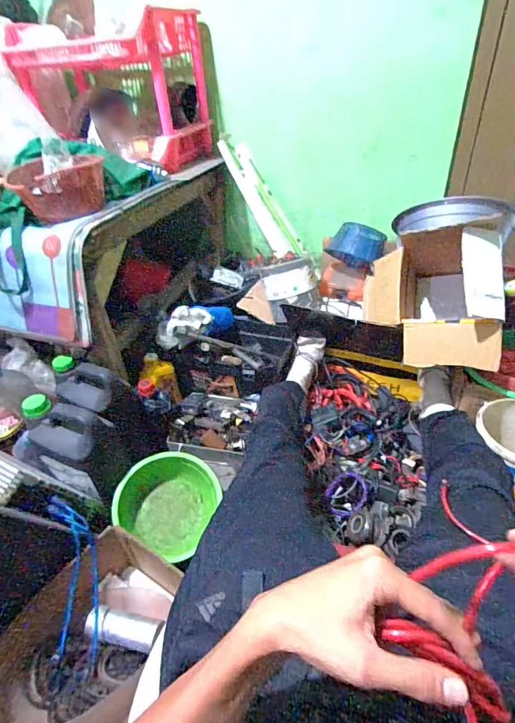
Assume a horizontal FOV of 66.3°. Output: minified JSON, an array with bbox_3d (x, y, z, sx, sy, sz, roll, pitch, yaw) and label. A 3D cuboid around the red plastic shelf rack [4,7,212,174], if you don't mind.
[{"bbox_3d":[-0.388,-0.762,1.127,0.449,0.321,0.355,7,39,16],"label":"red plastic shelf rack"}]

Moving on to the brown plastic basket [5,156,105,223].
[{"bbox_3d":[-0.416,-0.368,0.845,0.183,0.095,0.126,-16,38,-14],"label":"brown plastic basket"}]

